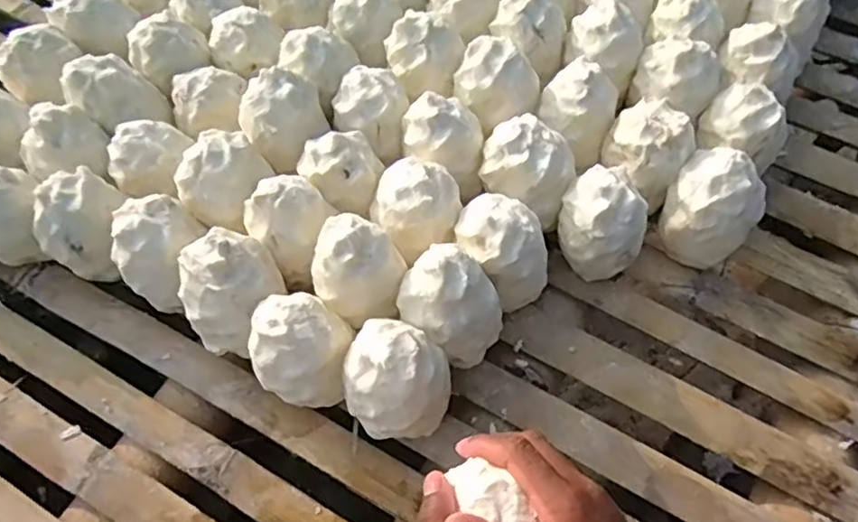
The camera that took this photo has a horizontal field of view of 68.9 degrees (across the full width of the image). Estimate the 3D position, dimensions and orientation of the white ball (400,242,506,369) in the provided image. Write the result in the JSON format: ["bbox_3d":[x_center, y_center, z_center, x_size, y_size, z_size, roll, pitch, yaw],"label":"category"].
[{"bbox_3d":[0.021,0.043,0.552,0.081,0.123,0.077,-1,60,1],"label":"white ball"}]

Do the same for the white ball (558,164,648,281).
[{"bbox_3d":[0.161,-0.030,0.593,0.079,0.105,0.071,33,66,18],"label":"white ball"}]

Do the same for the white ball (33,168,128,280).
[{"bbox_3d":[-0.321,-0.028,0.589,0.066,0.099,0.070,-1,60,1],"label":"white ball"}]

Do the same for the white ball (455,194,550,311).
[{"bbox_3d":[0.069,-0.009,0.583,0.078,0.113,0.086,-29,63,-14],"label":"white ball"}]

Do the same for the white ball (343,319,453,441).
[{"bbox_3d":[-0.025,0.103,0.519,0.083,0.114,0.083,-1,60,1],"label":"white ball"}]

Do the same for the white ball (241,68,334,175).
[{"bbox_3d":[-0.144,-0.142,0.611,0.069,0.068,0.090,39,68,21],"label":"white ball"}]

